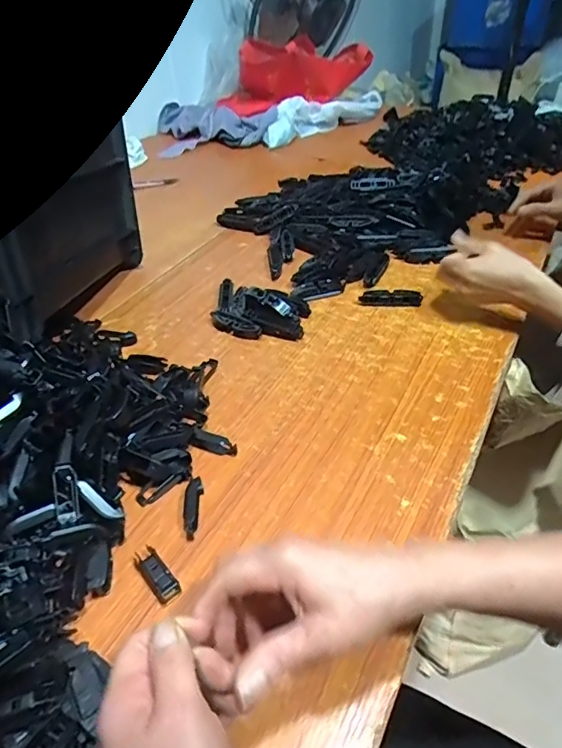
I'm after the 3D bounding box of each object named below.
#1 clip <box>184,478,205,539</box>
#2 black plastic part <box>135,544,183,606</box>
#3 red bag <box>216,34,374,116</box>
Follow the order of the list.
[{"bbox_3d":[-0.078,0.118,0.435,0.013,0.013,0.060,-1,42,2],"label":"clip"},{"bbox_3d":[-0.099,0.157,0.391,0.018,0.012,0.050,-30,48,-27],"label":"black plastic part"},{"bbox_3d":[0.037,-0.761,1.253,0.362,0.152,0.132,1,42,4],"label":"red bag"}]

